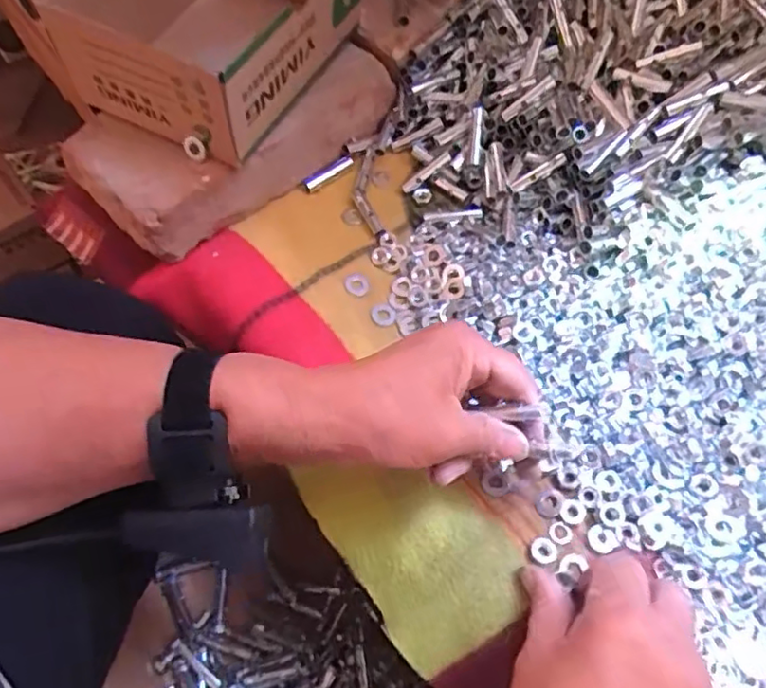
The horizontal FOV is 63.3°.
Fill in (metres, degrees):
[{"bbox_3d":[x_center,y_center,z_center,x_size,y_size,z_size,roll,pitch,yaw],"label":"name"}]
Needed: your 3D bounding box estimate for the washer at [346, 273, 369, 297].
[{"bbox_3d":[-0.017,-0.040,0.428,0.017,0.004,0.017,7,65,-15],"label":"washer"}]

